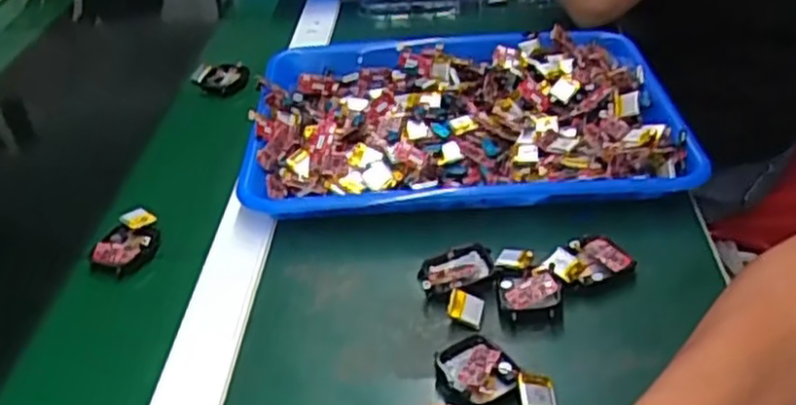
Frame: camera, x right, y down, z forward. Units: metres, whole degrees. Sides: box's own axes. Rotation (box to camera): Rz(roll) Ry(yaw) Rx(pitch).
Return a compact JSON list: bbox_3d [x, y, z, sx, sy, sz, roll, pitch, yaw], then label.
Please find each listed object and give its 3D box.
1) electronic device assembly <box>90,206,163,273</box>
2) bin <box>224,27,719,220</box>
[{"bbox_3d":[-0.190,0.028,0.533,0.040,0.022,0.048,16,41,25],"label":"electronic device assembly"},{"bbox_3d":[0.051,-0.074,0.621,0.328,0.048,0.248,-4,37,1],"label":"bin"}]

